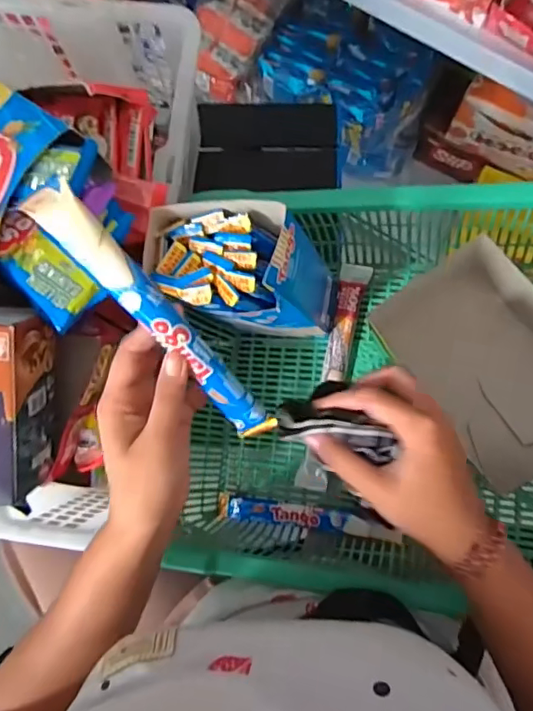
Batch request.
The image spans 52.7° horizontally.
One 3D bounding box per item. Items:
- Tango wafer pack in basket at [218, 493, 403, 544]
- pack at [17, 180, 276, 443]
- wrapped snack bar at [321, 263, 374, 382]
[{"bbox_3d":[0.038,0.161,0.533,0.182,0.015,0.025,4,83,17],"label":"Tango wafer pack in basket"},{"bbox_3d":[-0.055,-0.015,0.297,0.022,0.014,0.181,-41,119,-3],"label":"pack"},{"bbox_3d":[0.081,-0.034,0.554,0.029,0.015,0.125,13,84,4],"label":"wrapped snack bar"}]

